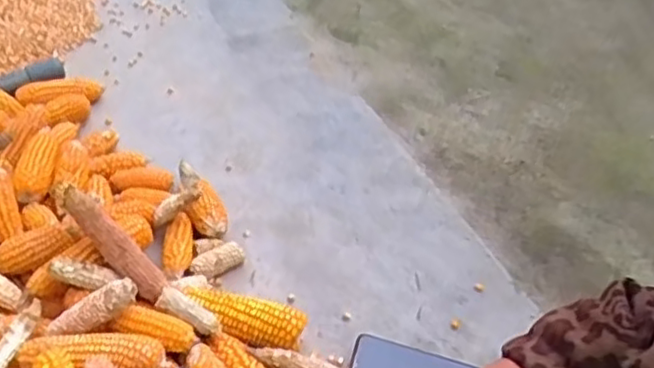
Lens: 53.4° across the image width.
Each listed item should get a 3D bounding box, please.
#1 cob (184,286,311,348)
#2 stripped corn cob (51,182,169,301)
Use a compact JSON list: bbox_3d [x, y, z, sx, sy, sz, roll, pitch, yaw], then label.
[{"bbox_3d":[-0.089,0.145,0.699,0.129,0.048,0.048,16,50,13],"label":"cob"},{"bbox_3d":[-0.228,0.058,0.685,0.155,0.024,0.028,47,57,-3],"label":"stripped corn cob"}]

